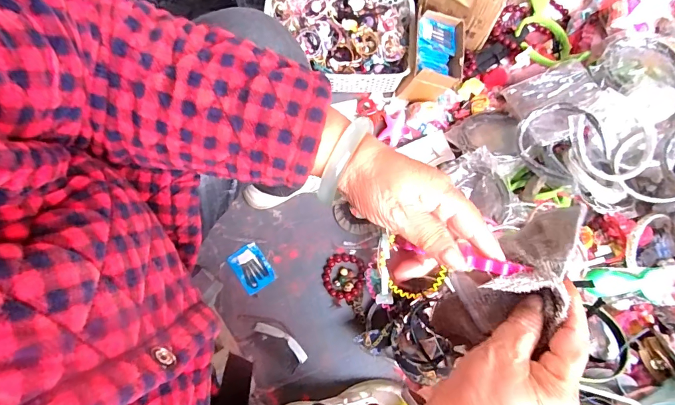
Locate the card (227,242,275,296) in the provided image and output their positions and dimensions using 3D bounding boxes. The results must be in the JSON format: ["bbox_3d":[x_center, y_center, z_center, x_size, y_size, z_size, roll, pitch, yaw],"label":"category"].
[{"bbox_3d":[-0.169,0.131,0.780,0.064,0.005,0.088,-35,82,-7],"label":"card"}]

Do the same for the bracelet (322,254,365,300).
[{"bbox_3d":[0.012,0.144,0.767,0.078,0.016,0.085,1,79,-1],"label":"bracelet"}]

